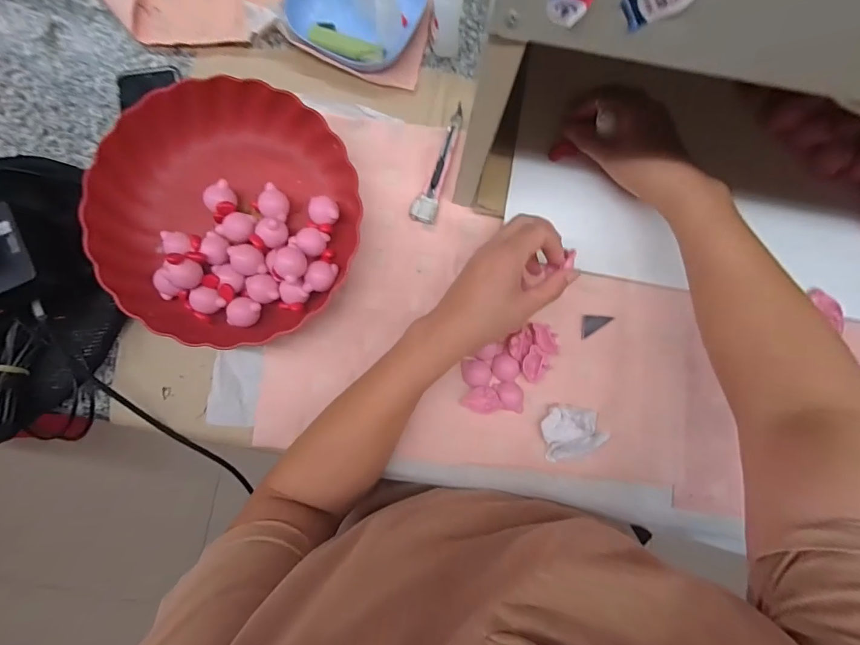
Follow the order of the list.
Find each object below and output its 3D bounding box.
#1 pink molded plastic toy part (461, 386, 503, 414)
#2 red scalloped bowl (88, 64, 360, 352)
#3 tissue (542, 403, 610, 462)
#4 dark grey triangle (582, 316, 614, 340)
[{"bbox_3d":[0.052,0.077,0.384,0.037,0.014,0.026,8,82,0],"label":"pink molded plastic toy part"},{"bbox_3d":[-0.195,-0.099,0.370,0.229,0.071,0.231,0,82,-2],"label":"red scalloped bowl"},{"bbox_3d":[0.139,0.103,0.375,0.060,0.015,0.050,-16,83,-4],"label":"tissue"},{"bbox_3d":[0.170,-0.001,0.397,0.037,0.004,0.018,-31,84,-5],"label":"dark grey triangle"}]

